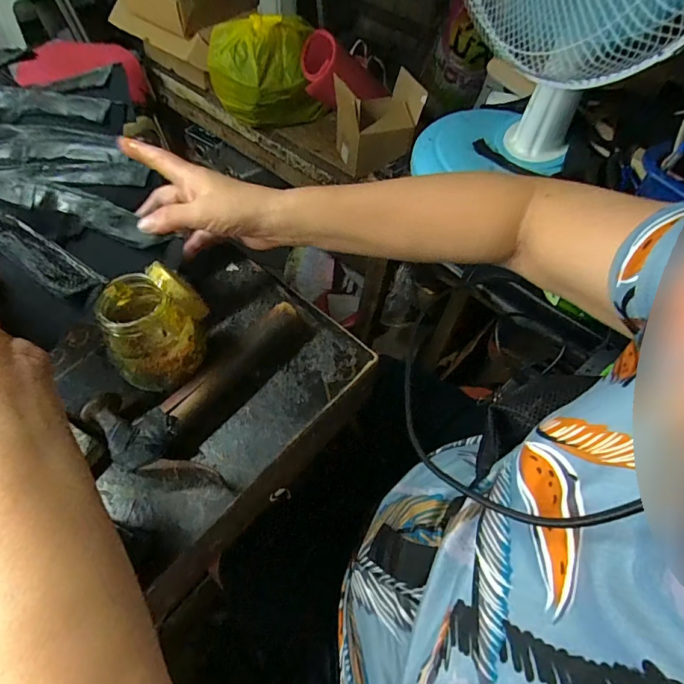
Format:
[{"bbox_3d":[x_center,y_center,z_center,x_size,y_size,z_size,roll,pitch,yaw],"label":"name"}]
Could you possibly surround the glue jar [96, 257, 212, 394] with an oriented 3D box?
[{"bbox_3d":[-0.148,-0.009,0.331,0.065,0.069,0.072,32,60,17],"label":"glue jar"}]

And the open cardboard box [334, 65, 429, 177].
[{"bbox_3d":[0.075,-0.454,0.916,0.163,0.165,0.128,-10,58,-10],"label":"open cardboard box"}]

